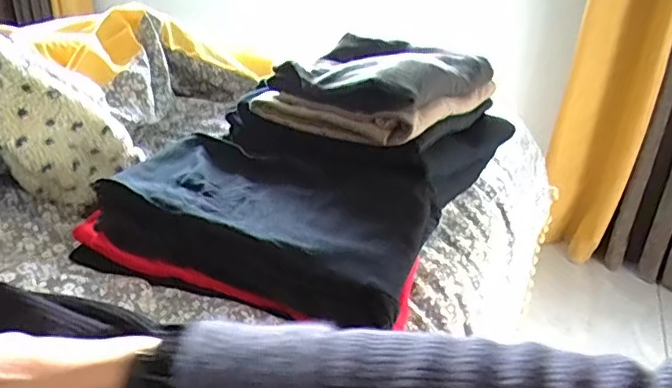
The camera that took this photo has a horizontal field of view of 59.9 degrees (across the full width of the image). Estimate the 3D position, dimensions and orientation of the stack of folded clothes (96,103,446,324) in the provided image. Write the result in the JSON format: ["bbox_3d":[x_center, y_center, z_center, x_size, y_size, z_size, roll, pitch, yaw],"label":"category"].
[{"bbox_3d":[-0.052,0.010,0.571,0.289,0.073,0.206,13,29,22],"label":"stack of folded clothes"}]

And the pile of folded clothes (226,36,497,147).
[{"bbox_3d":[0.047,-0.135,0.690,0.205,0.071,0.214,19,31,31],"label":"pile of folded clothes"}]

